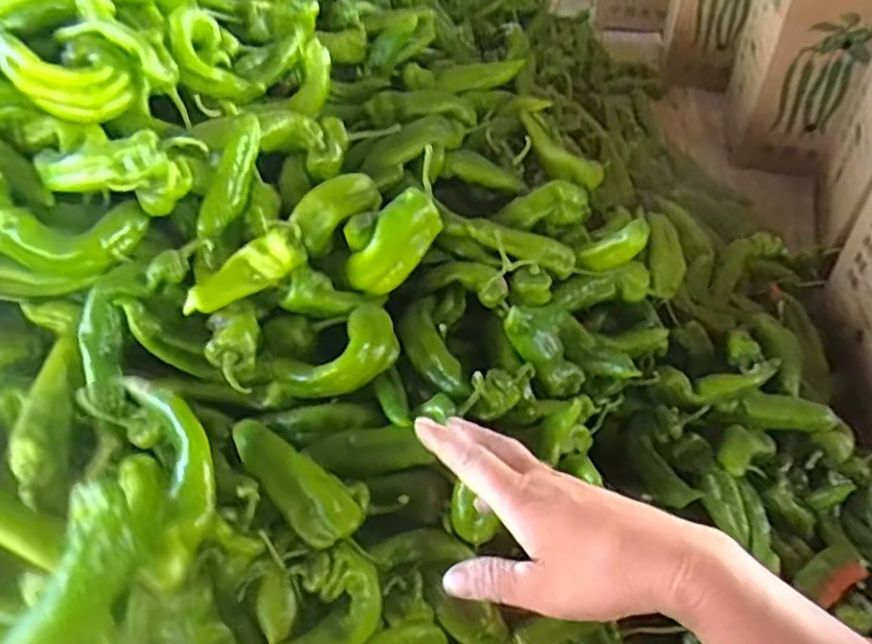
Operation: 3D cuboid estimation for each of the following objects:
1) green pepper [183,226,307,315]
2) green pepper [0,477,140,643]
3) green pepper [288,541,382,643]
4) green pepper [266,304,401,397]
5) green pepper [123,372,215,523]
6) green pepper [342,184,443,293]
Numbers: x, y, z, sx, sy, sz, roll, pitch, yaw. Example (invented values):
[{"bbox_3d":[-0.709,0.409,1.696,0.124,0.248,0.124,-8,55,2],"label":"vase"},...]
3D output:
[{"bbox_3d":[-0.178,-0.046,0.626,0.118,0.035,0.031,-33,52,-5],"label":"green pepper"},{"bbox_3d":[-0.254,0.183,0.439,0.055,0.038,0.157,15,63,14],"label":"green pepper"},{"bbox_3d":[-0.083,0.233,0.515,0.055,0.029,0.119,24,50,22],"label":"green pepper"},{"bbox_3d":[-0.087,0.032,0.635,0.117,0.034,0.071,-35,55,-29],"label":"green pepper"},{"bbox_3d":[-0.206,0.093,0.530,0.040,0.024,0.138,-23,69,-21],"label":"green pepper"},{"bbox_3d":[-0.046,-0.080,0.673,0.114,0.078,0.046,-34,37,-2],"label":"green pepper"}]

